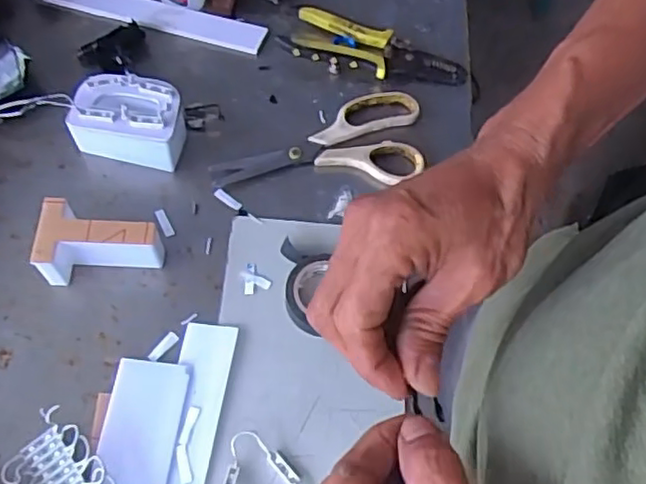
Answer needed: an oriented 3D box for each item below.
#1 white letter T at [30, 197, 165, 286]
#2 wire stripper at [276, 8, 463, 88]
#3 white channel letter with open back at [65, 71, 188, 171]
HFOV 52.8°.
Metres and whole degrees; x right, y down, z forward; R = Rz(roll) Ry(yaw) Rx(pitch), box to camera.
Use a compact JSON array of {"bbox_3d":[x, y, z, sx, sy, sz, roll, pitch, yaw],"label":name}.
[{"bbox_3d":[-0.165,0.000,0.486,0.085,0.047,0.051,1,64,-5],"label":"white letter T"},{"bbox_3d":[0.049,-0.179,0.602,0.169,0.021,0.059,11,64,0],"label":"wire stripper"},{"bbox_3d":[-0.158,-0.099,0.531,0.087,0.051,0.053,9,64,-1],"label":"white channel letter with open back"}]

